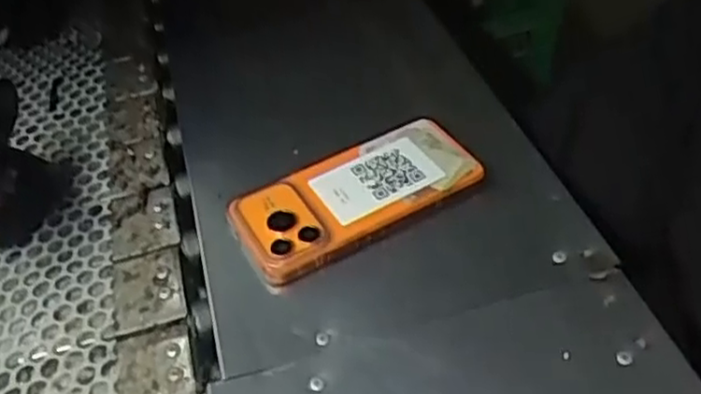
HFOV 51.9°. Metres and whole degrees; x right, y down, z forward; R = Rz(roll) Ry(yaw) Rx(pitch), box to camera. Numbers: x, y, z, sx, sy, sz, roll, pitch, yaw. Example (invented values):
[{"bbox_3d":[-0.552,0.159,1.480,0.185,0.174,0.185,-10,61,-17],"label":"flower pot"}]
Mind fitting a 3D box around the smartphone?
[{"bbox_3d":[0.004,-0.002,0.477,0.162,0.019,0.078,-24,46,-18],"label":"smartphone"}]

